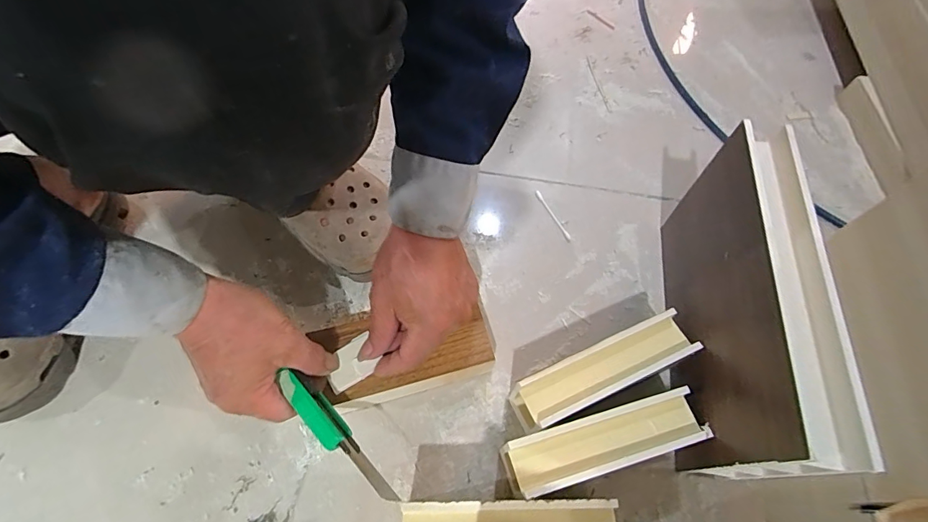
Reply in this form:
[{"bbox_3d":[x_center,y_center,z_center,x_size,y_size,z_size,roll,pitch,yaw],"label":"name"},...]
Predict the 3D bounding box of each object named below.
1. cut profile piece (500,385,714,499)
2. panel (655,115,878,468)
[{"bbox_3d":[0.109,0.152,0.358,0.159,0.071,0.043,-13,62,-8],"label":"cut profile piece"},{"bbox_3d":[0.230,0.037,0.372,0.050,0.164,0.263,10,62,4],"label":"panel"}]

